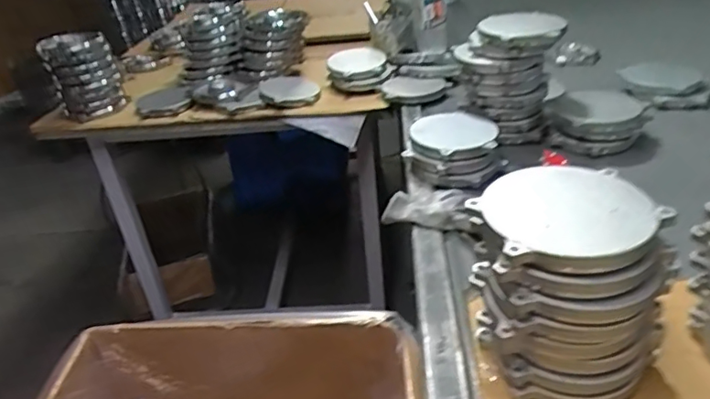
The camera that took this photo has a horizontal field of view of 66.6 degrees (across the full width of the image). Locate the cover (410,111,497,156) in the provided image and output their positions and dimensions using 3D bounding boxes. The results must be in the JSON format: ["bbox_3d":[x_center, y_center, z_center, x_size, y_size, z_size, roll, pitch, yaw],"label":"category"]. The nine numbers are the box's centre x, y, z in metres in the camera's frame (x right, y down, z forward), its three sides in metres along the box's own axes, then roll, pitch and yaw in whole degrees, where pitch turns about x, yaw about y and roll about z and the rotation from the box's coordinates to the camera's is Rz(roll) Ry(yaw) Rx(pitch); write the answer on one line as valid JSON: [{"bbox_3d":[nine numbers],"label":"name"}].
[{"bbox_3d":[0.151,-0.109,0.836,0.127,0.018,0.127,-4,32,3],"label":"cover"}]

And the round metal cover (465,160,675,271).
[{"bbox_3d":[0.170,0.009,0.447,0.133,0.017,0.133,-4,32,3],"label":"round metal cover"}]

